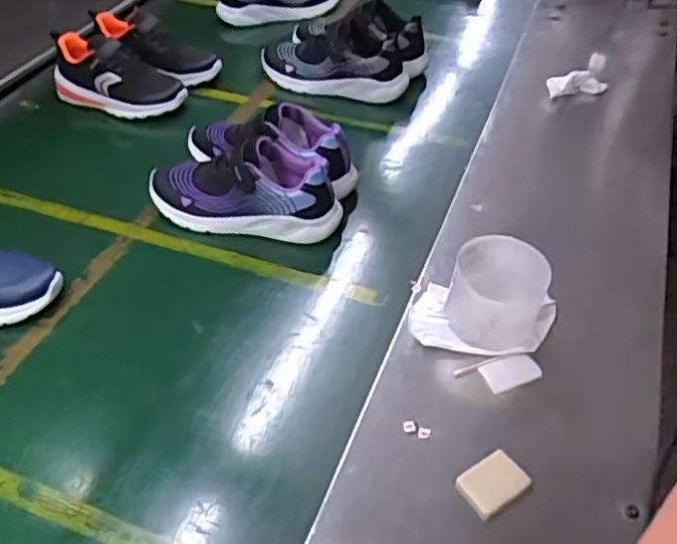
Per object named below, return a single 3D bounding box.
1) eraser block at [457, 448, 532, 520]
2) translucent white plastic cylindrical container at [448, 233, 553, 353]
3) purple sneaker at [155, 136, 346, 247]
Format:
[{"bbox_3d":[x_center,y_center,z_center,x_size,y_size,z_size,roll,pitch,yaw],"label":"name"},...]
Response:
[{"bbox_3d":[0.136,0.185,0.604,0.059,0.010,0.043,-23,47,-24],"label":"eraser block"},{"bbox_3d":[0.164,0.027,0.714,0.093,0.089,0.101,1,42,-1],"label":"translucent white plastic cylindrical container"},{"bbox_3d":[-0.122,-0.112,0.898,0.253,0.103,0.096,7,43,7],"label":"purple sneaker"}]

